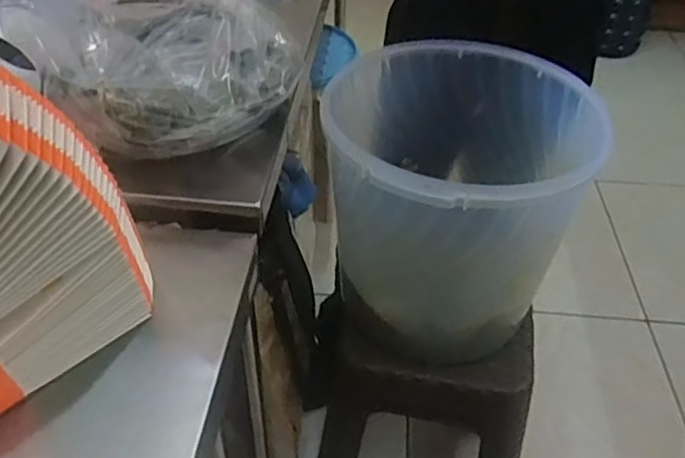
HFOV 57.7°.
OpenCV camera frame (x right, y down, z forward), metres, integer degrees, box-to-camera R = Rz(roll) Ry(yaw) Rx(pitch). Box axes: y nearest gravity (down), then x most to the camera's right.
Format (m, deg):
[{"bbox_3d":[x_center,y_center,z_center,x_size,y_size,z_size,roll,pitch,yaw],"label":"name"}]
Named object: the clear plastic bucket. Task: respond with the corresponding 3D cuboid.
[{"bbox_3d":[0.149,-0.034,0.855,0.324,0.319,0.347,1,41,-1],"label":"clear plastic bucket"}]

